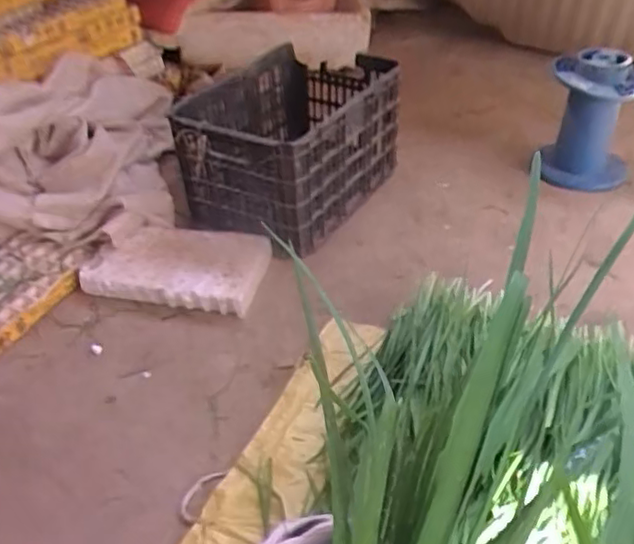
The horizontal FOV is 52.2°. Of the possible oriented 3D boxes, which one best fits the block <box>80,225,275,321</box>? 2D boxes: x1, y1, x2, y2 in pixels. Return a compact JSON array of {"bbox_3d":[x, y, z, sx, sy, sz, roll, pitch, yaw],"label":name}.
[{"bbox_3d":[-0.288,-0.016,1.360,0.356,0.066,0.223,3,38,9],"label":"block"}]

